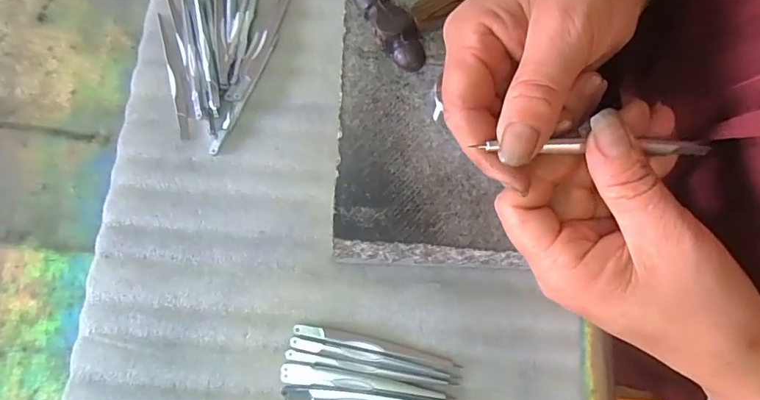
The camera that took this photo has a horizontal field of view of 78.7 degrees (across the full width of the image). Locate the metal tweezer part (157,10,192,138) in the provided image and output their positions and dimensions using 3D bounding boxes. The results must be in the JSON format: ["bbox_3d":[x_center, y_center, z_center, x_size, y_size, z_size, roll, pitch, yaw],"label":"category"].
[{"bbox_3d":[-0.152,-0.090,0.338,0.007,0.004,0.102,-18,77,-3],"label":"metal tweezer part"}]

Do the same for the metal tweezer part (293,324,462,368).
[{"bbox_3d":[-0.002,0.094,0.299,0.106,0.007,0.008,12,77,4],"label":"metal tweezer part"}]

